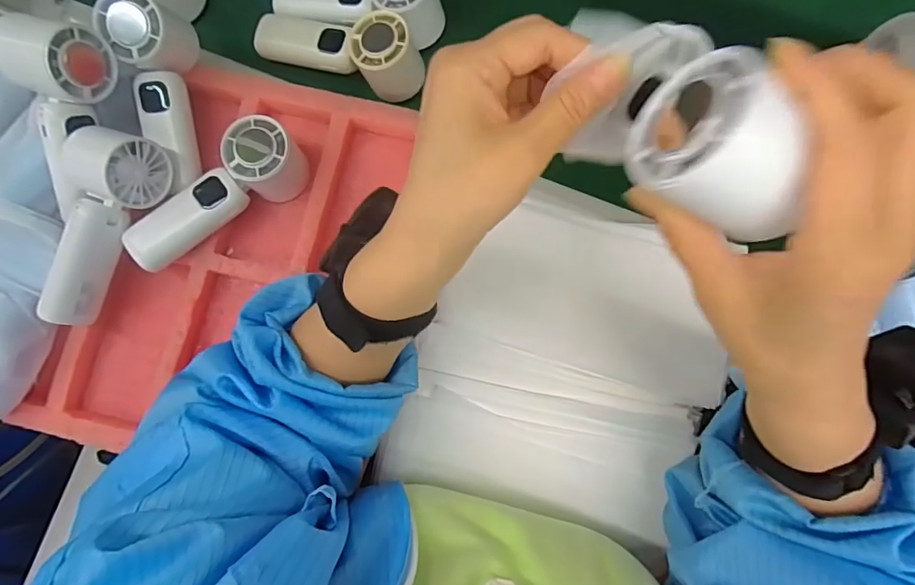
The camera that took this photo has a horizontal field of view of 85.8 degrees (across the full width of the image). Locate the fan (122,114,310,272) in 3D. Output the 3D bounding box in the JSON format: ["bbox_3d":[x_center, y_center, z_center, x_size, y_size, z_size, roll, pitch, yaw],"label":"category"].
[{"bbox_3d":[-0.201,-0.080,0.410,0.157,0.059,0.051,-36,83,-4],"label":"fan"}]

